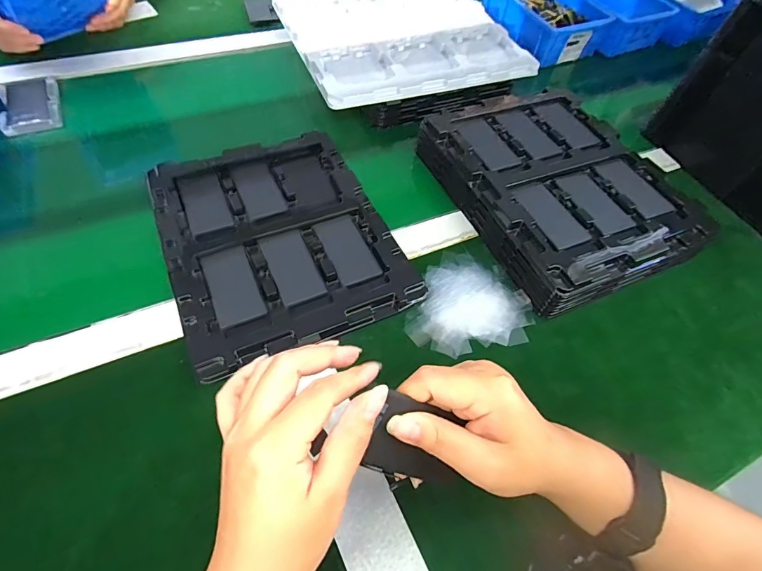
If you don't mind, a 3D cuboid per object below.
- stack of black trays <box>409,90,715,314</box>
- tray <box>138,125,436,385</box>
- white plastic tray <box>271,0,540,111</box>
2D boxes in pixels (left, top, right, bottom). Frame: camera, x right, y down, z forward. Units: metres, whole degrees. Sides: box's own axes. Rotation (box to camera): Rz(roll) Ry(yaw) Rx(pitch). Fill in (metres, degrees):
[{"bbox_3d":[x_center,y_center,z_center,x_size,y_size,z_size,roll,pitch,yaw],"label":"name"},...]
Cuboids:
[{"bbox_3d":[0.201,-0.121,0.473,0.216,0.048,0.277,-19,61,-17],"label":"stack of black trays"},{"bbox_3d":[-0.109,-0.058,0.428,0.217,0.018,0.268,-20,62,-18],"label":"tray"},{"bbox_3d":[0.030,-0.377,0.619,0.319,0.029,0.289,-17,61,-16],"label":"white plastic tray"}]

